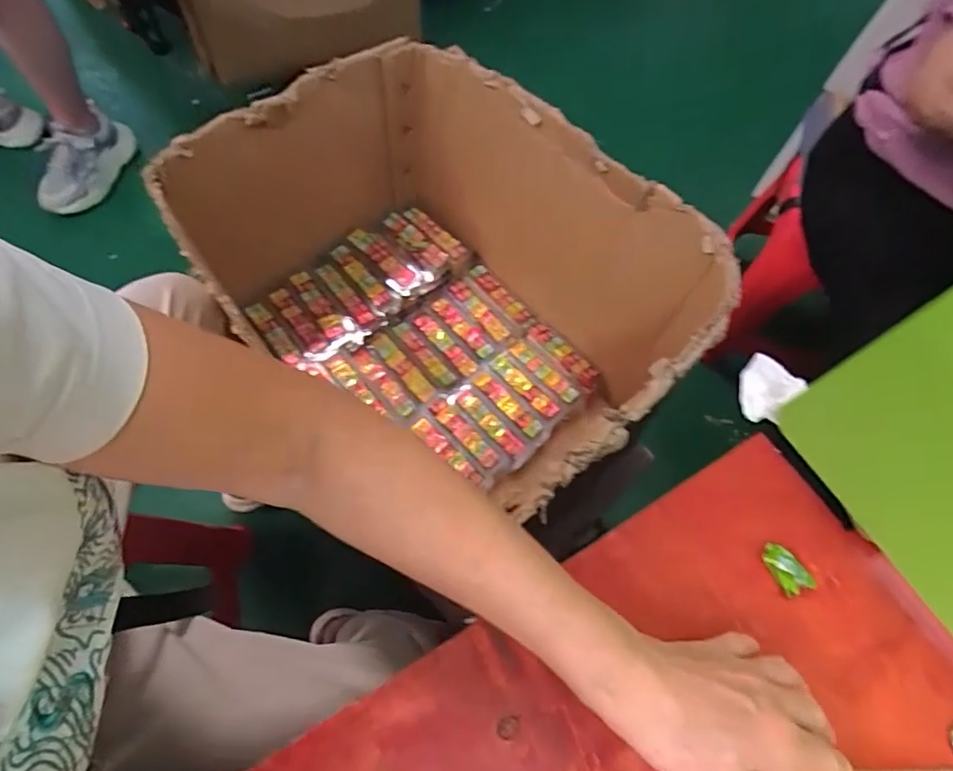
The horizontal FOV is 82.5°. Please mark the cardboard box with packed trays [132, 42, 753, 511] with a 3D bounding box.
[{"bbox_3d":[-0.014,-0.118,0.681,0.510,0.303,0.382,37,68,13],"label":"cardboard box with packed trays"}]

